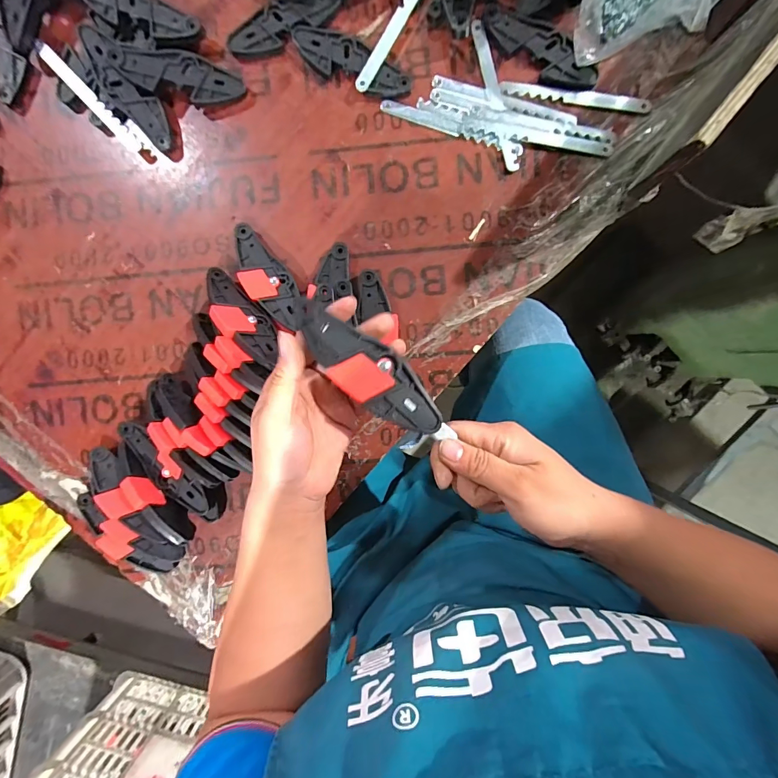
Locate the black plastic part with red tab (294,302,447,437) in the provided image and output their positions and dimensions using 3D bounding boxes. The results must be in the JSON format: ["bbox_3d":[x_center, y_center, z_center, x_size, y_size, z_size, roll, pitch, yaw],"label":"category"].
[{"bbox_3d":[-0.015,-0.013,0.277,0.123,0.011,0.039,39,96,-3],"label":"black plastic part with red tab"}]

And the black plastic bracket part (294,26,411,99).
[{"bbox_3d":[-0.038,-0.334,0.405,0.128,0.011,0.040,24,95,1],"label":"black plastic bracket part"}]

